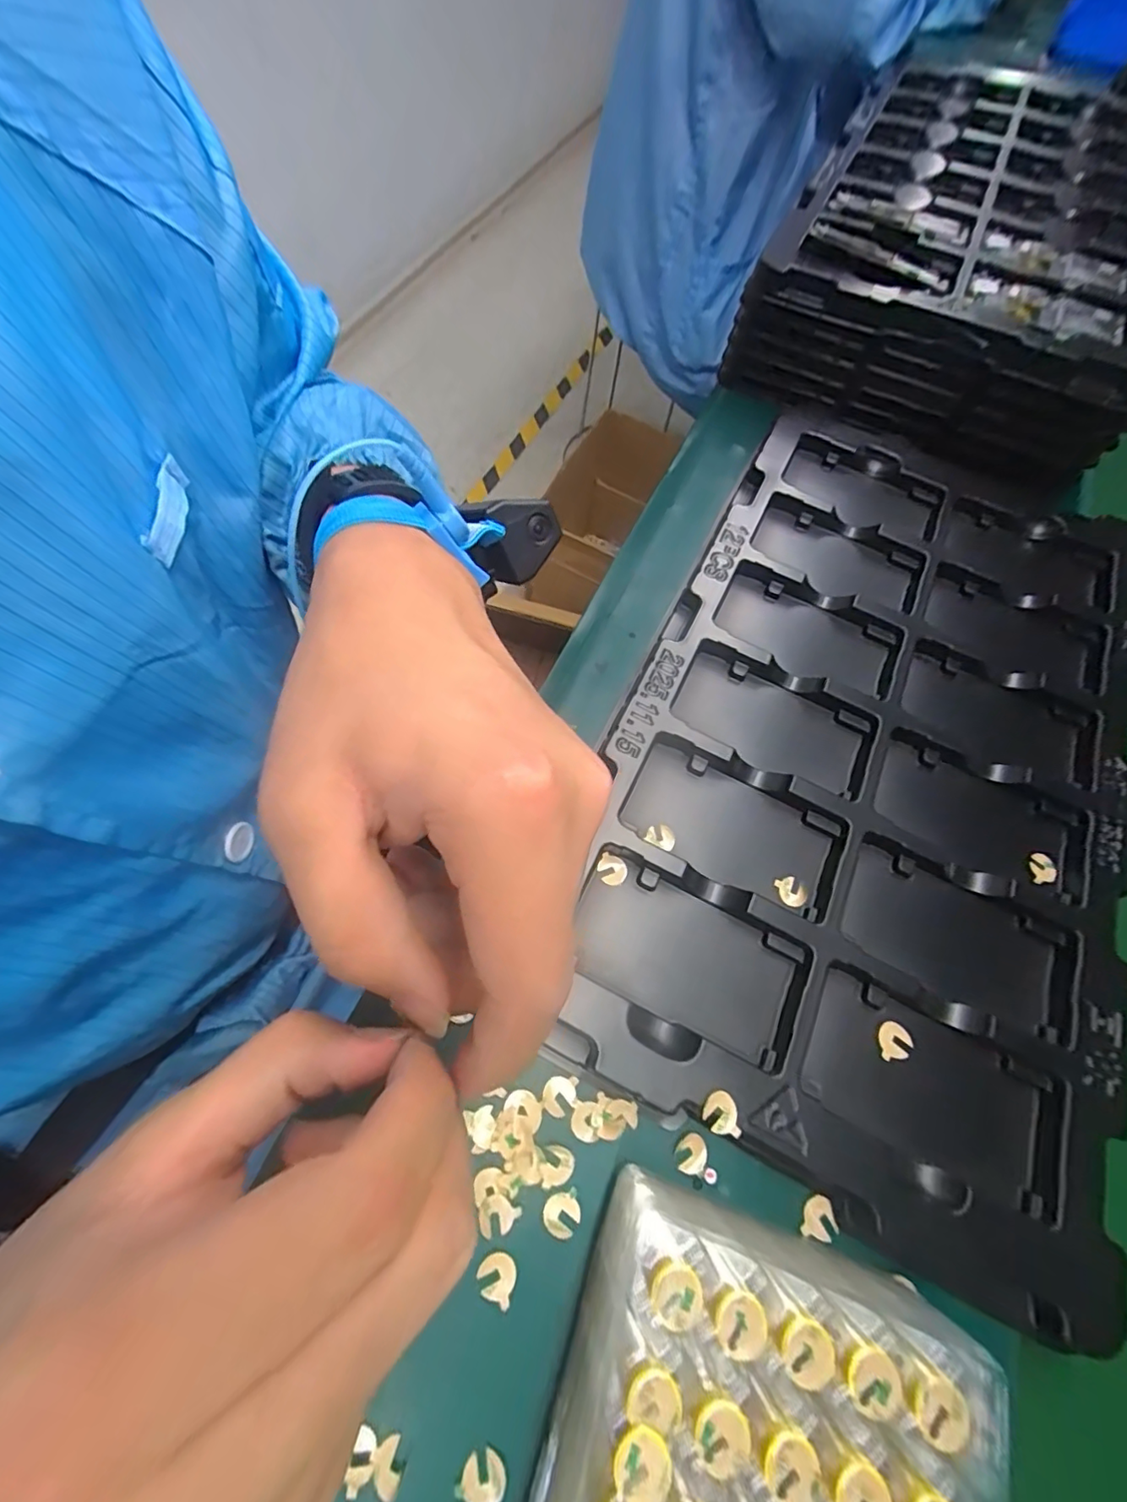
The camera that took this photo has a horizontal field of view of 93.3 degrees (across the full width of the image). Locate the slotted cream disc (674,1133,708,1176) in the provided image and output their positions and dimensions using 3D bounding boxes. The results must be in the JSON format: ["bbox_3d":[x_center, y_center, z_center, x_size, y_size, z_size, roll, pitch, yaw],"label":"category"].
[{"bbox_3d":[0.066,0.205,0.270,0.016,0.004,0.017,1,66,-2],"label":"slotted cream disc"}]

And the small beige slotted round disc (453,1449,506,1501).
[{"bbox_3d":[-0.033,0.303,0.220,0.019,0.004,0.016,24,67,8],"label":"small beige slotted round disc"}]

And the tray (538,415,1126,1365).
[{"bbox_3d":[0.220,-0.017,0.367,0.319,0.021,0.555,25,67,8],"label":"tray"}]

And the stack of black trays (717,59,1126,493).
[{"bbox_3d":[0.428,-0.551,0.569,0.331,0.094,0.581,25,67,8],"label":"stack of black trays"}]

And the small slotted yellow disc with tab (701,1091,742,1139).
[{"bbox_3d":[0.077,0.179,0.262,0.018,0.004,0.018,1,66,-2],"label":"small slotted yellow disc with tab"}]

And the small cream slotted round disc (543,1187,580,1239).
[{"bbox_3d":[-0.001,0.224,0.256,0.018,0.004,0.017,1,66,-2],"label":"small cream slotted round disc"}]

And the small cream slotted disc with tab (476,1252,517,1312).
[{"bbox_3d":[-0.031,0.245,0.246,0.017,0.004,0.018,1,66,-2],"label":"small cream slotted disc with tab"}]

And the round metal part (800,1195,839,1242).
[{"bbox_3d":[0.128,0.233,0.264,0.016,0.004,0.018,24,67,8],"label":"round metal part"}]

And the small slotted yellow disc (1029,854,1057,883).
[{"bbox_3d":[0.312,0.076,0.346,0.017,0.004,0.018,1,66,-2],"label":"small slotted yellow disc"}]

